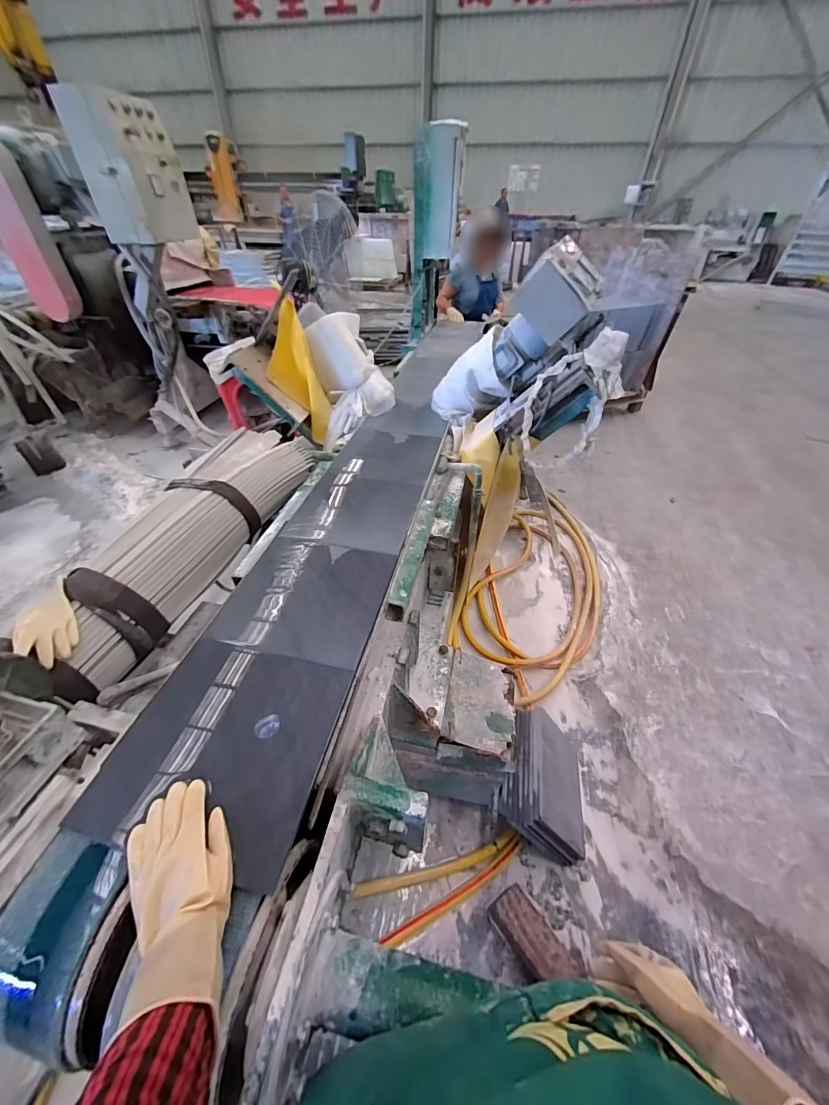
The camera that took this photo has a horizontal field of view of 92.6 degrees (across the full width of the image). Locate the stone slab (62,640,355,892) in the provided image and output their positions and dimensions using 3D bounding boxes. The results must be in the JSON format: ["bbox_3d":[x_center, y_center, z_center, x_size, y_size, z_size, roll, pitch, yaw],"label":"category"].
[{"bbox_3d":[-0.278,0.280,0.602,0.293,0.019,0.301,10,40,7],"label":"stone slab"}]

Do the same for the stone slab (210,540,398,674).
[{"bbox_3d":[-0.219,0.089,0.846,0.304,0.016,0.308,8,44,10],"label":"stone slab"}]

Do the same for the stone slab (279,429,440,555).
[{"bbox_3d":[-0.123,-0.218,1.198,0.299,0.020,0.635,10,42,8],"label":"stone slab"}]

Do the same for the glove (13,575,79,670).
[{"bbox_3d":[-0.799,0.153,0.860,0.104,0.039,0.219,-27,49,-27],"label":"glove"}]

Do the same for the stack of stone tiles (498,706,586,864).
[{"bbox_3d":[0.393,0.679,1.179,0.087,0.377,0.361,-23,31,31],"label":"stack of stone tiles"}]

